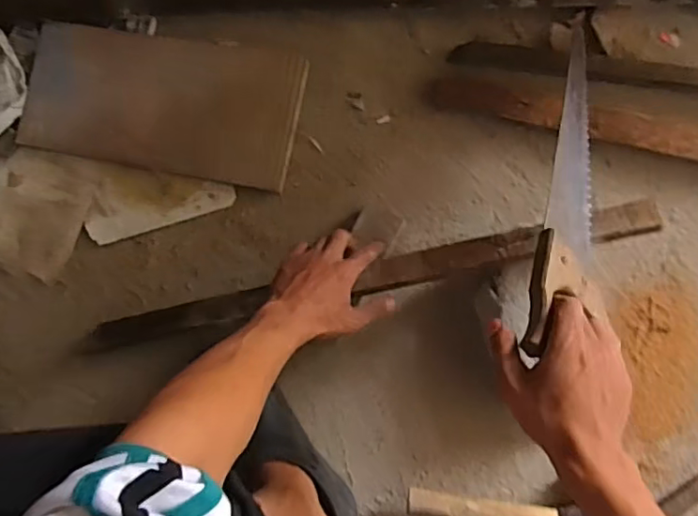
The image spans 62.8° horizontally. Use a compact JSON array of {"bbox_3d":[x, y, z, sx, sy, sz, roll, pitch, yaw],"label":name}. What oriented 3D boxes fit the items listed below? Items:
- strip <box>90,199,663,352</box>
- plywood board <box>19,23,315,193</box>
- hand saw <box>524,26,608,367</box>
[{"bbox_3d":[-0.008,0.031,0.661,0.664,0.032,0.040,-12,84,14],"label":"strip"},{"bbox_3d":[-0.254,-0.207,0.757,0.376,0.022,0.174,12,87,8],"label":"plywood board"},{"bbox_3d":[0.218,-0.075,0.546,0.060,0.033,0.376,13,61,8],"label":"hand saw"}]

